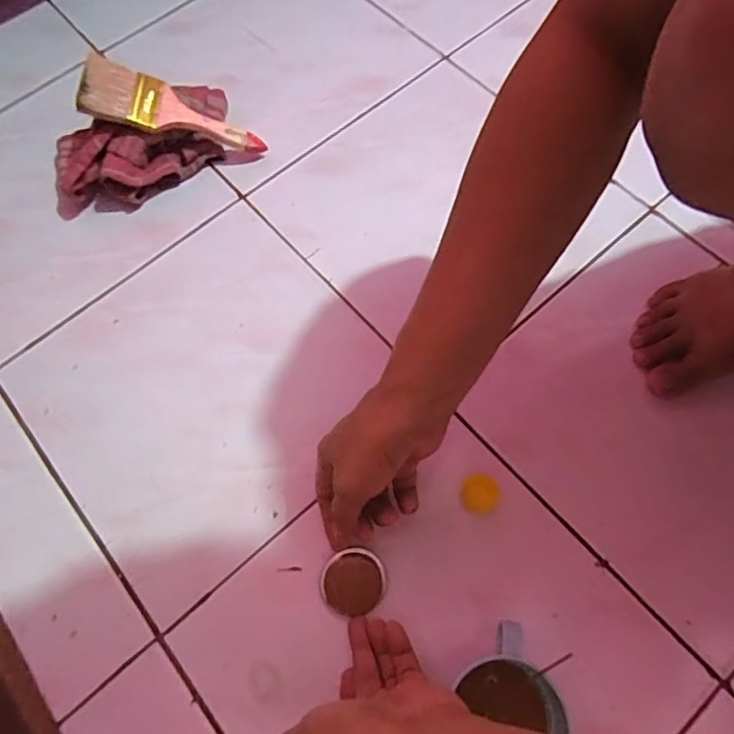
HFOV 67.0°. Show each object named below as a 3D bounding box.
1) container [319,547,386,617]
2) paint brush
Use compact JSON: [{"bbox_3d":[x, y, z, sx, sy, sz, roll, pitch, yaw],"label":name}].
[{"bbox_3d":[-0.012,0.167,0.430,0.050,0.008,0.046,-1,67,3],"label":"container"},{"bbox_3d":[-0.192,-0.255,0.561,0.175,0.031,0.047,14,66,-22],"label":"paint brush"}]

